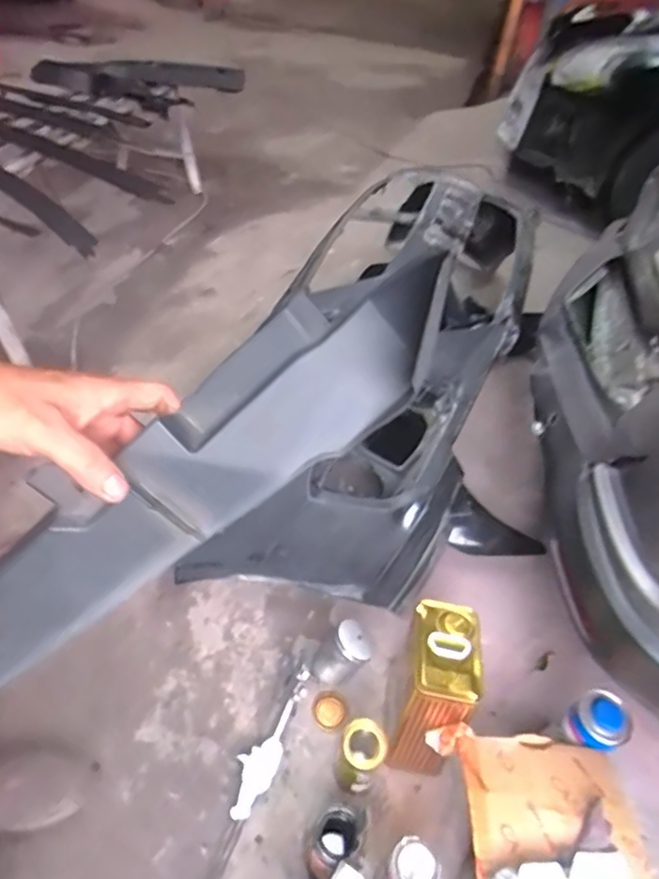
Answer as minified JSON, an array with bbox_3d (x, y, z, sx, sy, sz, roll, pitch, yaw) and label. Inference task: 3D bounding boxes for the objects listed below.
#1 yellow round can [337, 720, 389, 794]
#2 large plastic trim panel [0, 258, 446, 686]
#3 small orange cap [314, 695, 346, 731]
[{"bbox_3d":[0.052,0.518,0.984,0.072,0.121,0.069,4,43,-4],"label":"yellow round can"},{"bbox_3d":[-0.112,0.035,0.426,0.458,0.081,0.074,-37,47,6],"label":"large plastic trim panel"},{"bbox_3d":[0.000,0.491,1.087,0.057,0.012,0.058,4,43,-4],"label":"small orange cap"}]

